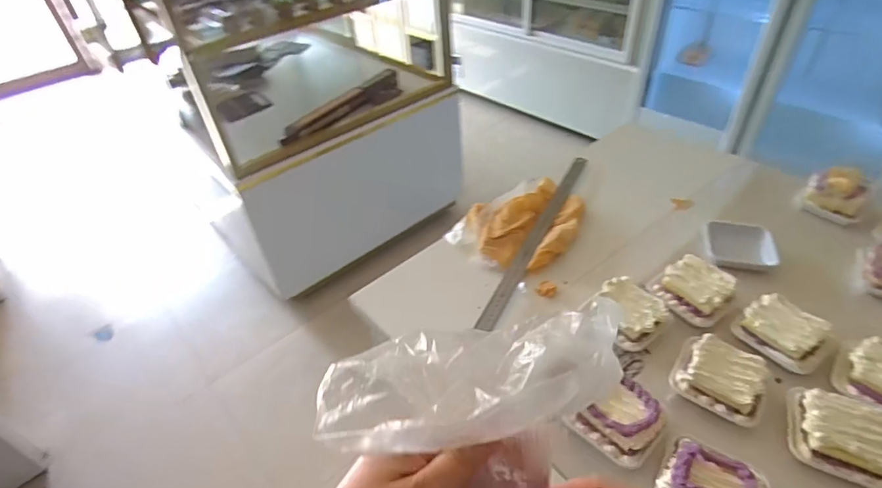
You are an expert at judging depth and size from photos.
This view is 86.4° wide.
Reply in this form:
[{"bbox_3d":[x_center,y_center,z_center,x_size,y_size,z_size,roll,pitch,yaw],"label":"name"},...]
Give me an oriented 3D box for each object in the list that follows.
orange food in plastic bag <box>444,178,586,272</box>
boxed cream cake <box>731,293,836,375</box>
[{"bbox_3d":[0.144,-0.031,0.828,0.232,0.034,0.179,-21,44,-17],"label":"orange food in plastic bag"},{"bbox_3d":[0.446,0.111,0.609,0.081,0.039,0.096,-26,45,-22],"label":"boxed cream cake"}]

